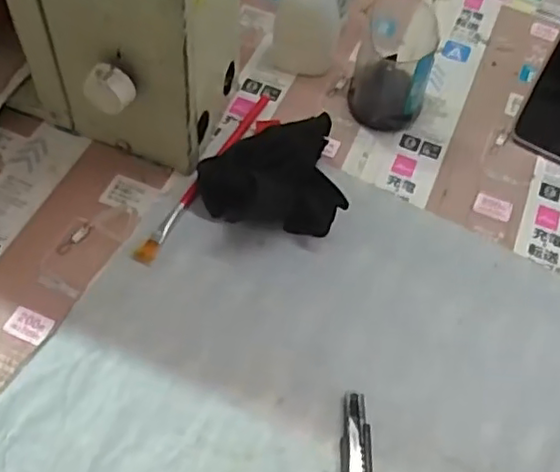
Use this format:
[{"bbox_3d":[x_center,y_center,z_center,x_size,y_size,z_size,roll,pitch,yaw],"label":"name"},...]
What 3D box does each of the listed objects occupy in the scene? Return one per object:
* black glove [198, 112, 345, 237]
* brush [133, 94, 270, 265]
[{"bbox_3d":[-0.006,-0.035,0.379,0.082,0.035,0.077,-5,59,-7],"label":"black glove"},{"bbox_3d":[-0.044,-0.044,0.397,0.010,0.006,0.154,25,60,11],"label":"brush"}]

